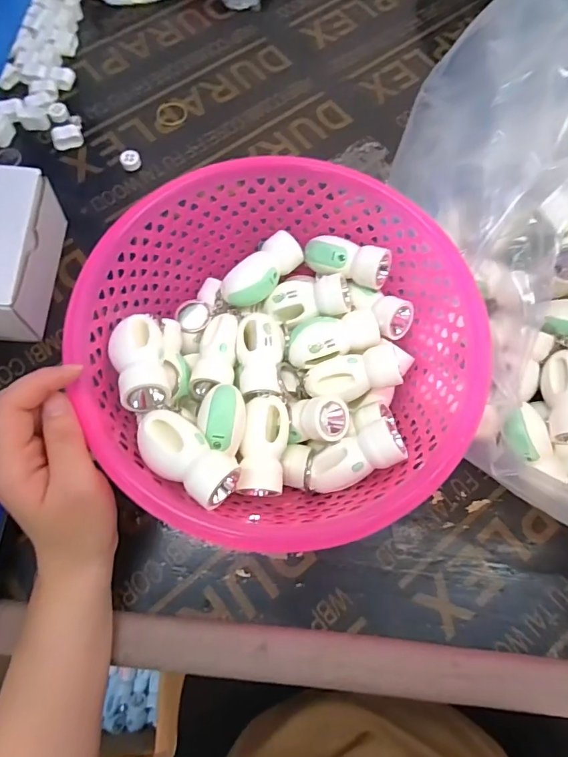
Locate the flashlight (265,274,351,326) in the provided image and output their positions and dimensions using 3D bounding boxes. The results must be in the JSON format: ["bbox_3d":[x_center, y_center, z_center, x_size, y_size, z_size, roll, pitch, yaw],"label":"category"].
[{"bbox_3d":[0.019,-0.060,0.333,0.062,0.023,0.031,-9,72,-5],"label":"flashlight"}]

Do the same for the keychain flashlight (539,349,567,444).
[{"bbox_3d":[0.202,0.012,0.323,0.022,0.026,0.067,1,71,-2],"label":"keychain flashlight"}]

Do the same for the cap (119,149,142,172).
[{"bbox_3d":[-0.147,-0.209,0.434,0.019,0.011,0.021,-19,73,-8],"label":"cap"}]

